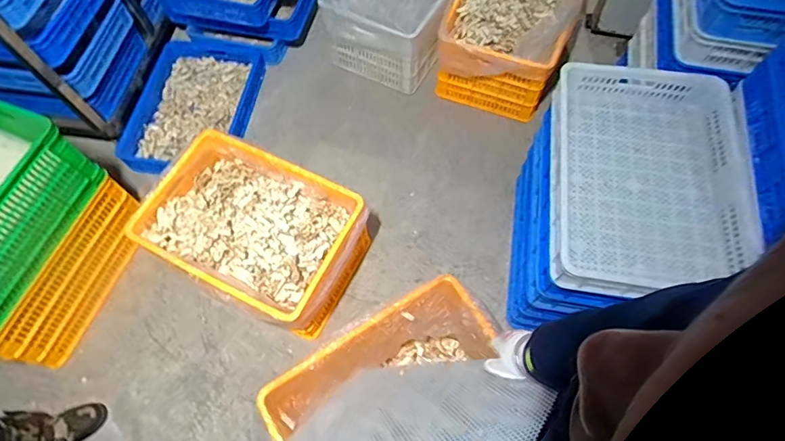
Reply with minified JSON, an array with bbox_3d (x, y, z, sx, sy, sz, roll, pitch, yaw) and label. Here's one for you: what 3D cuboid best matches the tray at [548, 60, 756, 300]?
[{"bbox_3d":[0.597,-0.108,1.066,0.422,0.096,0.577,7,66,6],"label":"tray"}]

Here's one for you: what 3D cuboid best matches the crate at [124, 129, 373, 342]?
[{"bbox_3d":[-0.424,0.057,1.451,0.640,0.299,0.443,24,69,13],"label":"crate"}]

